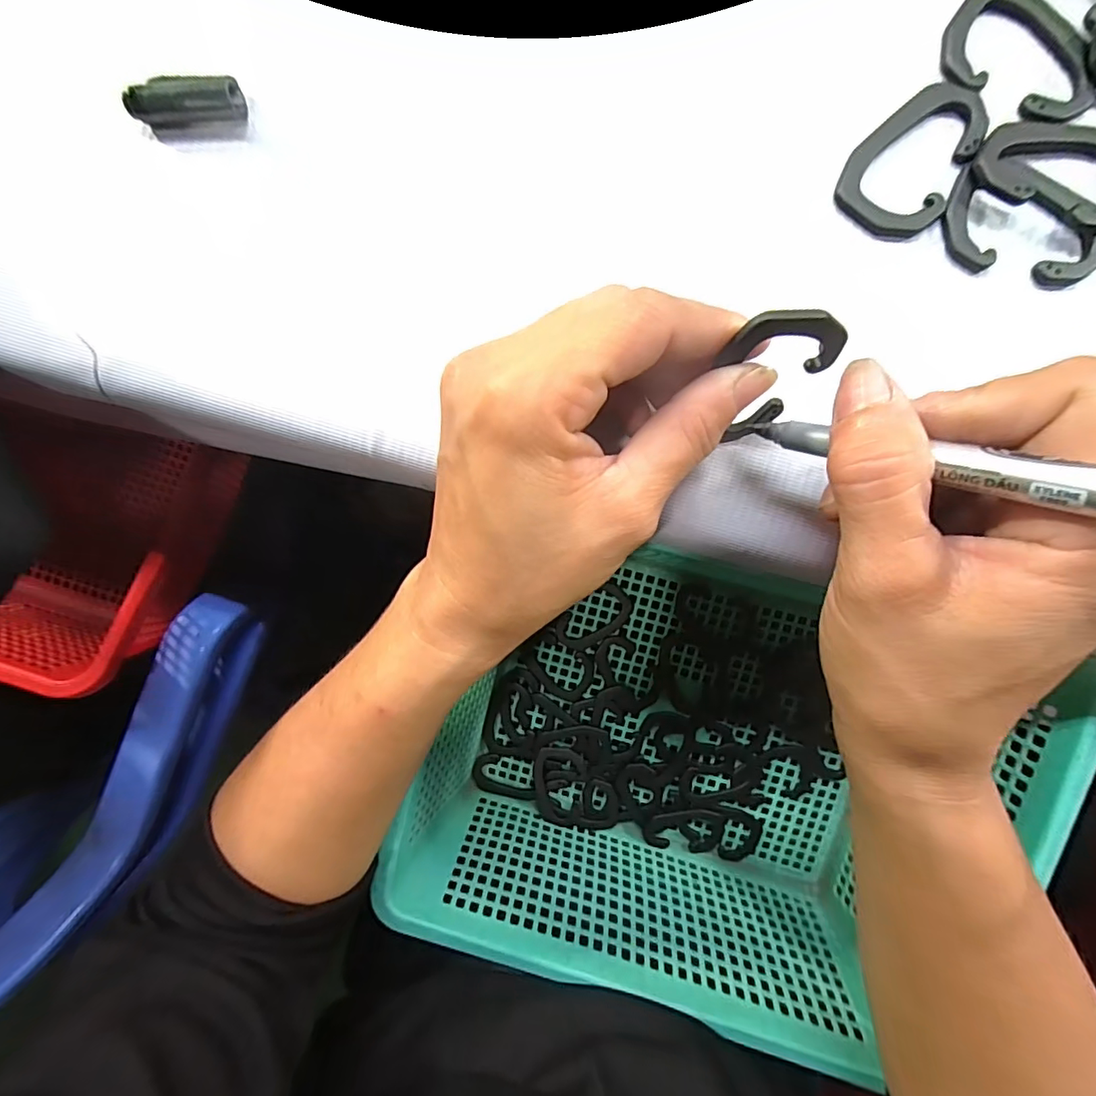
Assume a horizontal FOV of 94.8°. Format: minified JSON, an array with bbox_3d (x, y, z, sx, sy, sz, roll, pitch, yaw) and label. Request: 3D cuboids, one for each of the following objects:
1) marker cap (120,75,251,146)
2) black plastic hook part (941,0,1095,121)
[{"bbox_3d":[-0.129,-0.159,0.181,0.039,0.014,0.016,-1,92,3],"label":"marker cap"},{"bbox_3d":[0.157,-0.163,0.165,0.051,0.004,0.033,24,93,2],"label":"black plastic hook part"}]

